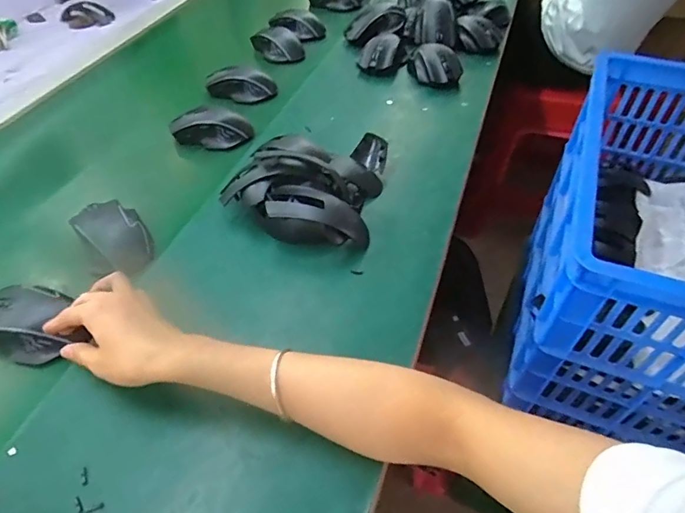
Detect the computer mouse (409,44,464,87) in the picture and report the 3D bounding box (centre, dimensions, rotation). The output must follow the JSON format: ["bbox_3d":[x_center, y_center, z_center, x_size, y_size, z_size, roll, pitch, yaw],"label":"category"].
[{"bbox_3d":[0.156,-0.324,0.785,0.072,0.044,0.099,-26,52,-20],"label":"computer mouse"}]

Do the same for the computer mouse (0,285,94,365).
[{"bbox_3d":[-0.307,0.065,0.455,0.106,0.042,0.067,9,49,9],"label":"computer mouse"}]

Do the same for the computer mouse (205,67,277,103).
[{"bbox_3d":[-0.168,-0.282,0.762,0.113,0.040,0.050,3,48,5],"label":"computer mouse"}]

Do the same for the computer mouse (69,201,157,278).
[{"bbox_3d":[-0.261,-0.023,0.530,0.073,0.045,0.104,-28,54,-22],"label":"computer mouse"}]

